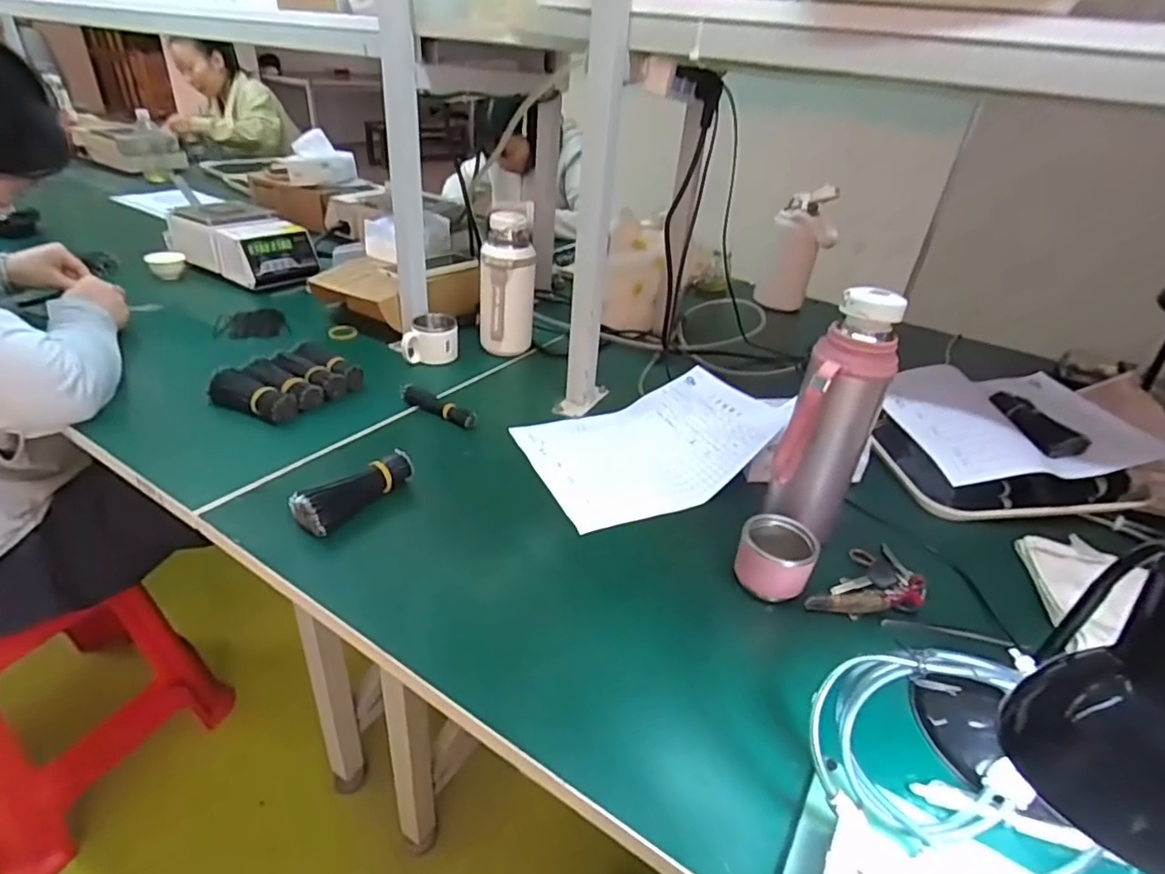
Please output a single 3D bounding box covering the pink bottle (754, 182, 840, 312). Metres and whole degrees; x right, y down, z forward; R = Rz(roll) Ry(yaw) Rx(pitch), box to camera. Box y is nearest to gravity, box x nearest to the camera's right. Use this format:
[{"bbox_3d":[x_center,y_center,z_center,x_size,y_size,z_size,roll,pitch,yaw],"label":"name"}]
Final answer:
[{"bbox_3d":[0.432,-0.368,1.216,0.125,0.235,0.081,16,34,16],"label":"pink bottle"}]

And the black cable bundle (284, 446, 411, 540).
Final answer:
[{"bbox_3d":[-0.225,0.055,0.604,0.030,0.041,0.122,23,36,26],"label":"black cable bundle"}]

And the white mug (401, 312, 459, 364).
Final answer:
[{"bbox_3d":[-0.231,-0.150,0.920,0.080,0.058,0.053,-3,33,-13],"label":"white mug"}]

